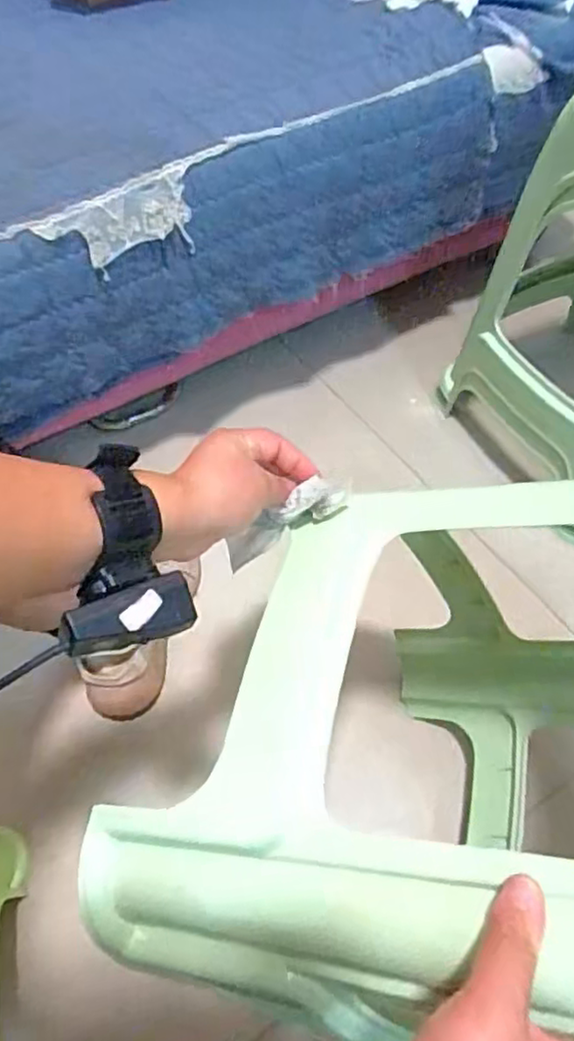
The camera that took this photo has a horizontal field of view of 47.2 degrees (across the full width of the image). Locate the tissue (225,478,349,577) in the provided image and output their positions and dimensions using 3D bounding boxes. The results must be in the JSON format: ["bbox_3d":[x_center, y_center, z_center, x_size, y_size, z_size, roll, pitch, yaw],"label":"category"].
[{"bbox_3d":[0.001,0.003,0.481,0.105,0.038,0.020,-34,55,22],"label":"tissue"}]

